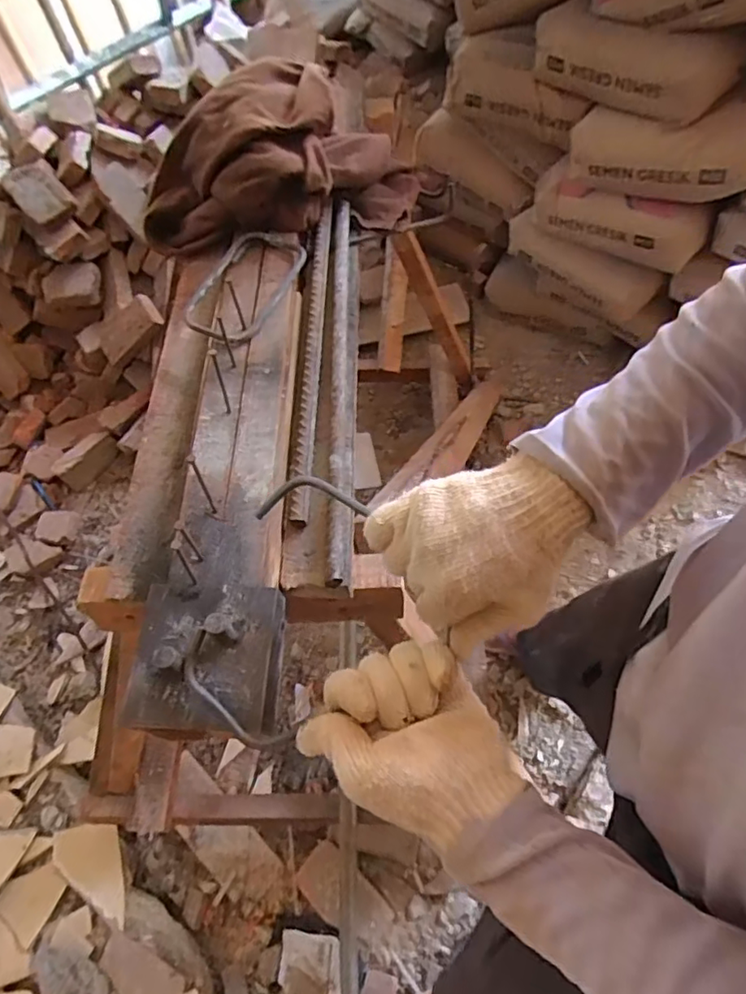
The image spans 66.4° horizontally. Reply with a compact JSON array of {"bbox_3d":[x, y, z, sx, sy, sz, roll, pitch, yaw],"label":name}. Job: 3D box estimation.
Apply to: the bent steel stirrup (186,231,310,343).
[{"bbox_3d":[-0.133,-0.220,0.589,0.084,0.019,0.150,18,65,13],"label":"bent steel stirrup"}]

